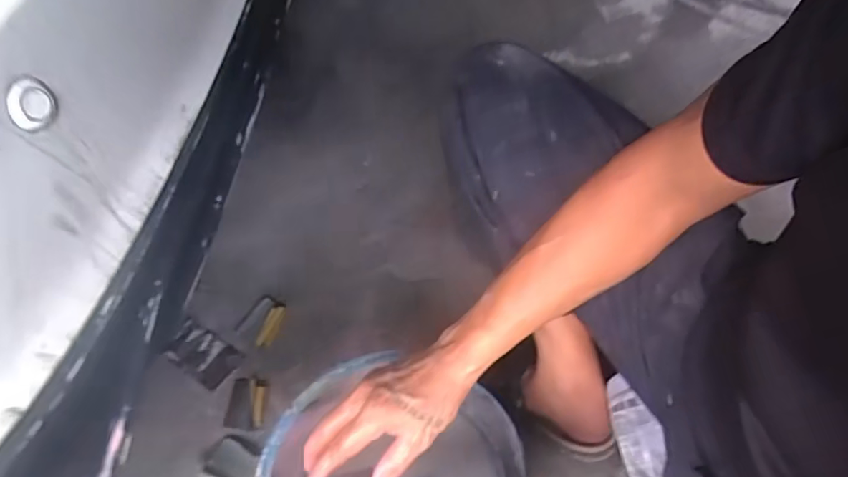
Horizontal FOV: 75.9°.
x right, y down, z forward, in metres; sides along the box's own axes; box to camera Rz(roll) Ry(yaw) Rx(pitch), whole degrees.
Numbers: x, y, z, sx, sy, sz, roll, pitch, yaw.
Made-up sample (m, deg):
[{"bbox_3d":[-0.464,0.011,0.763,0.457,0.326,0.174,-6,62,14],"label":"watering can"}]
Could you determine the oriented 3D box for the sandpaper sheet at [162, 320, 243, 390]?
[{"bbox_3d":[-0.342,0.180,0.842,0.114,0.020,0.065,29,65,17],"label":"sandpaper sheet"}]

